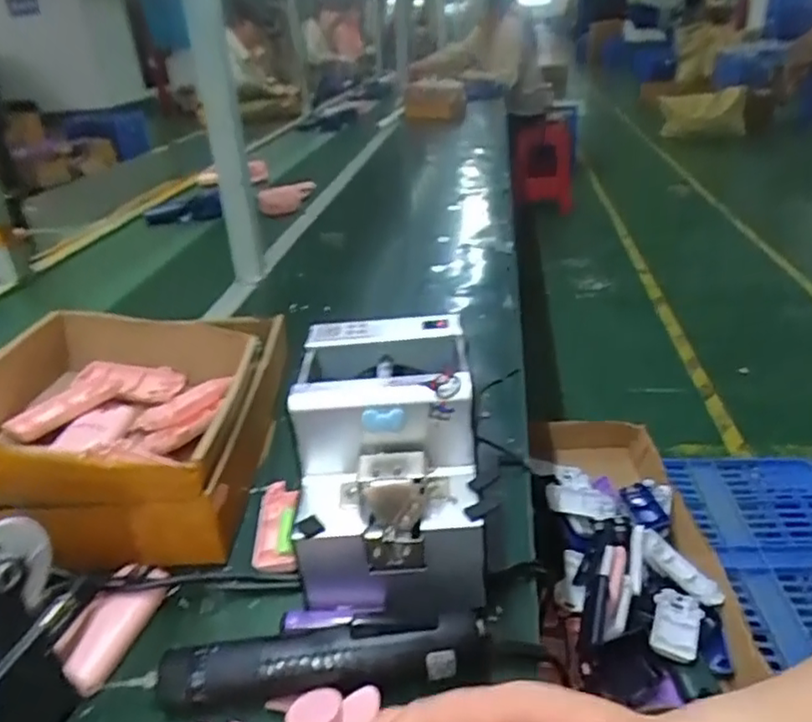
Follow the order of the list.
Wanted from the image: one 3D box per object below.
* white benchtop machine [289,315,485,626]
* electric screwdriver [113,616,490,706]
[{"bbox_3d":[-0.013,0.076,0.482,0.125,0.153,0.184,-4,29,1],"label":"white benchtop machine"},{"bbox_3d":[-0.061,0.188,0.397,0.221,0.040,0.034,-4,29,1],"label":"electric screwdriver"}]

